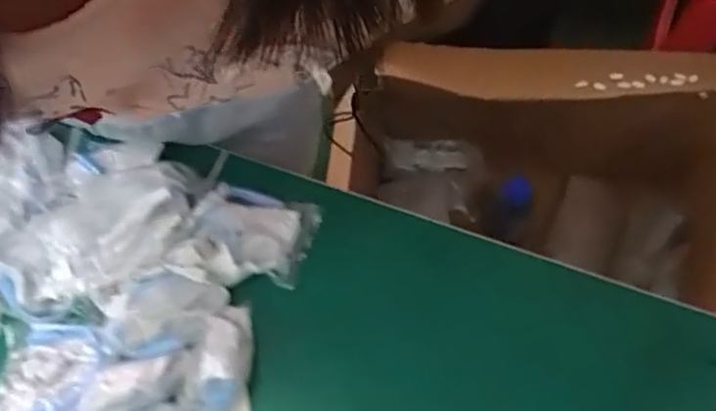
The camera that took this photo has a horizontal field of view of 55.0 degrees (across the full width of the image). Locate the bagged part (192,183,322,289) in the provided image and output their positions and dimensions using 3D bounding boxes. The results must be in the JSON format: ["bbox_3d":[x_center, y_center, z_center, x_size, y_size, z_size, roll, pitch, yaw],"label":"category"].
[{"bbox_3d":[-0.079,0.019,0.517,0.087,0.026,0.064,12,63,9],"label":"bagged part"}]

